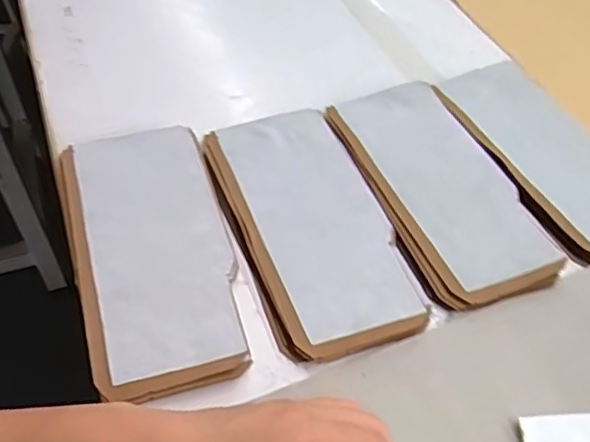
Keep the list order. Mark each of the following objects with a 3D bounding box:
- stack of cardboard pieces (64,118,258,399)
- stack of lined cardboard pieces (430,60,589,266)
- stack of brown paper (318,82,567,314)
[{"bbox_3d":[-0.102,0.015,0.425,0.106,0.009,0.227,-13,52,-14],"label":"stack of cardboard pieces"},{"bbox_3d":[0.215,-0.060,0.510,0.097,0.020,0.224,-16,53,-17],"label":"stack of lined cardboard pieces"},{"bbox_3d":[0.114,-0.033,0.480,0.107,0.010,0.221,-14,52,-15],"label":"stack of brown paper"}]

